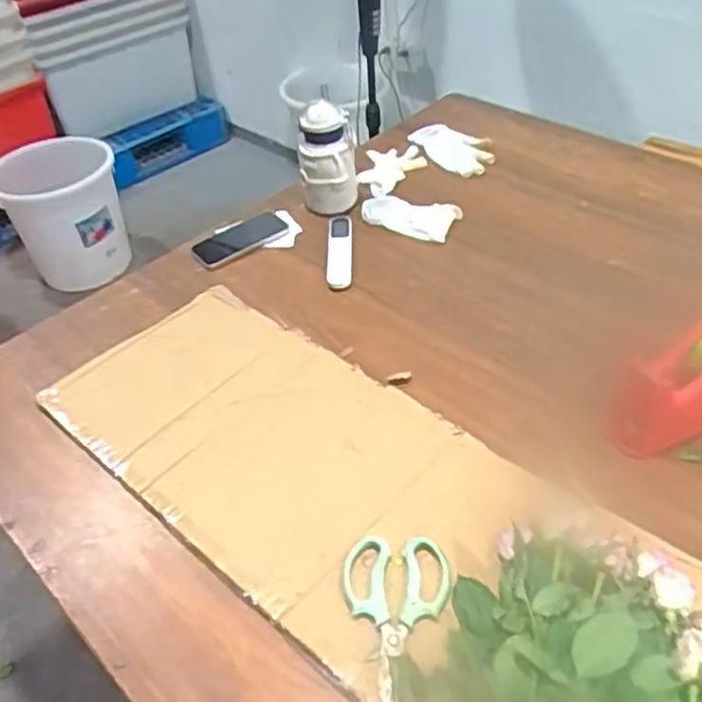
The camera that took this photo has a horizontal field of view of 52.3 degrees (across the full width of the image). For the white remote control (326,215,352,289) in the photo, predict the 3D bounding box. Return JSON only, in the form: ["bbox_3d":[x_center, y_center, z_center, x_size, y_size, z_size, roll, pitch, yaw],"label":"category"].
[{"bbox_3d":[-0.019,-0.171,1.194,0.041,0.018,0.232,-1,37,0],"label":"white remote control"}]

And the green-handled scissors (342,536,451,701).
[{"bbox_3d":[0.043,0.240,0.666,0.100,0.009,0.153,1,37,2],"label":"green-handled scissors"}]

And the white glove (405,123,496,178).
[{"bbox_3d":[0.233,-0.461,1.599,0.164,0.014,0.284,-19,43,-14],"label":"white glove"}]

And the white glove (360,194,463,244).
[{"bbox_3d":[0.107,-0.251,1.306,0.159,0.021,0.112,16,46,24],"label":"white glove"}]

